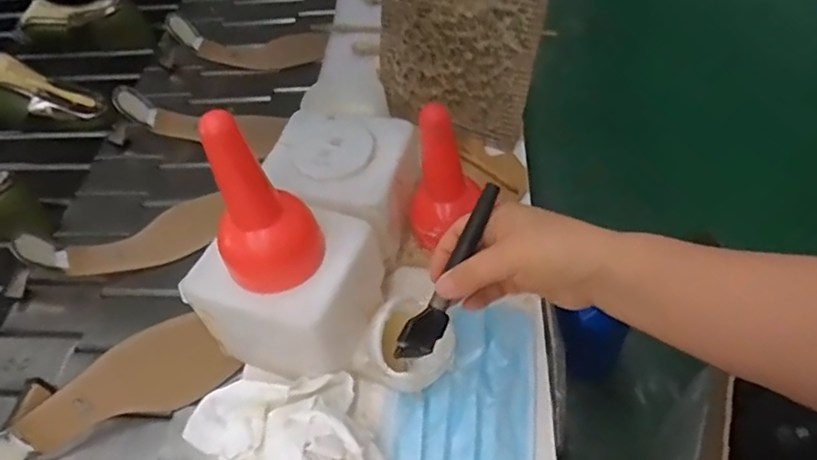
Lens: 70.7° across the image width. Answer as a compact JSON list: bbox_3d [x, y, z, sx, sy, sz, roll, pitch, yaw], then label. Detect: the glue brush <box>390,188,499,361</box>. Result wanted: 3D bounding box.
[{"bbox_3d":[0.032,0.031,0.415,0.021,0.021,0.139,27,90,24],"label":"glue brush"}]

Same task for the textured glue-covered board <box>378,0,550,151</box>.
[{"bbox_3d":[0.046,-0.182,0.601,0.169,0.163,0.012,19,38,17],"label":"textured glue-covered board"}]

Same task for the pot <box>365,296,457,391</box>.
[{"bbox_3d":[0.002,0.092,0.462,0.060,0.054,0.065,-3,52,4],"label":"pot"}]

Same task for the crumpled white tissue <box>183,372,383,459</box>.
[{"bbox_3d":[-0.090,0.161,0.427,0.119,0.048,0.133,-28,55,-15],"label":"crumpled white tissue"}]

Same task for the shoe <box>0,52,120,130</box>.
[{"bbox_3d":[-0.526,-0.186,0.788,0.238,0.069,0.073,11,52,-7],"label":"shoe"}]

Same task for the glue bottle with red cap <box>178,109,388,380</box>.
[{"bbox_3d":[-0.097,0.014,0.416,0.121,0.220,0.094,9,54,13],"label":"glue bottle with red cap"}]

